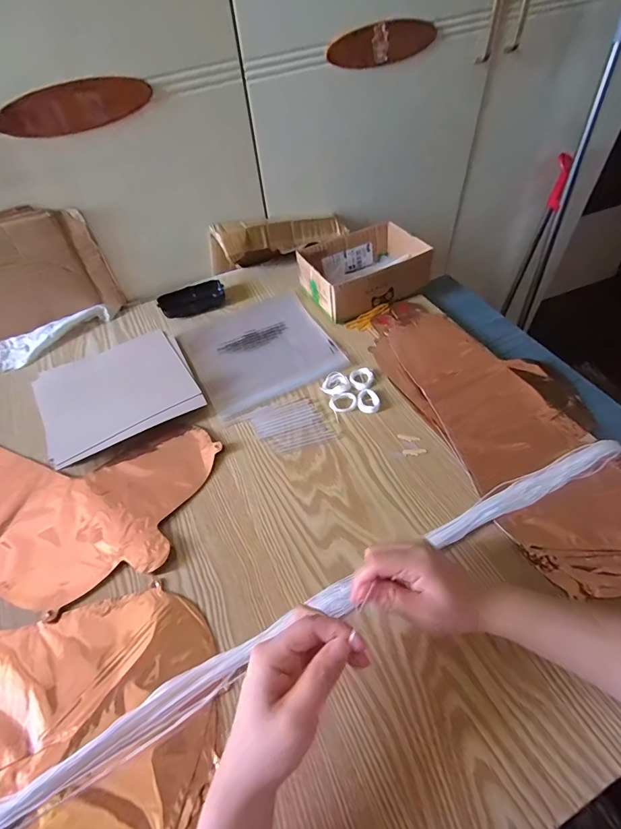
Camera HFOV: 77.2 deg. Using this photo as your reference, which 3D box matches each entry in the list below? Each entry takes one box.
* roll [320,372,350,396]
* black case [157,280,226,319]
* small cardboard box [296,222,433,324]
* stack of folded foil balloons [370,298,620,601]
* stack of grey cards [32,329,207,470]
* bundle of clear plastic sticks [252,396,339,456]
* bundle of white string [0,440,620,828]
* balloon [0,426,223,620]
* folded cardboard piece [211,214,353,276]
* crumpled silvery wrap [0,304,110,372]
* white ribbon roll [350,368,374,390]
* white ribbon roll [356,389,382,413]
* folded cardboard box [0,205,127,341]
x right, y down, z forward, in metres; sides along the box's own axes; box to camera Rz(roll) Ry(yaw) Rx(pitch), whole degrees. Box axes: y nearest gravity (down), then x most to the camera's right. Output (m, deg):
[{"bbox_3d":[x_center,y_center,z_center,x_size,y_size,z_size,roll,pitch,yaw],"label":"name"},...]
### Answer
[{"bbox_3d":[0.035,-0.041,0.535,0.036,0.010,0.037,-2,52,3],"label":"roll"},{"bbox_3d":[-0.199,-0.195,0.660,0.107,0.028,0.041,-27,55,-15],"label":"black case"},{"bbox_3d":[0.084,-0.234,0.635,0.177,0.070,0.134,-22,54,-12],"label":"small cardboard box"},{"bbox_3d":[0.249,-0.005,0.482,0.201,0.019,0.458,-20,54,-10],"label":"stack of folded foil balloons"},{"bbox_3d":[-0.267,-0.034,0.543,0.196,0.021,0.169,-26,55,-14],"label":"stack of grey cards"},{"bbox_3d":[-0.023,0.012,0.500,0.094,0.004,0.077,-15,53,-6],"label":"bundle of clear plastic sticks"},{"bbox_3d":[-0.008,0.195,0.355,0.802,0.022,0.034,-25,55,-14],"label":"bundle of white string"},{"bbox_3d":[-0.338,0.085,0.468,0.409,0.009,0.220,10,54,13],"label":"balloon"},{"bbox_3d":[-0.058,-0.324,0.711,0.246,0.082,0.065,-26,55,-14],"label":"folded cardboard piece"},{"bbox_3d":[-0.417,-0.128,0.626,0.180,0.025,0.068,-25,54,-13],"label":"crumpled silvery wrap"},{"bbox_3d":[0.069,-0.050,0.534,0.032,0.008,0.038,21,57,20],"label":"white ribbon roll"},{"bbox_3d":[0.075,-0.017,0.510,0.029,0.010,0.033,-24,54,-13],"label":"white ribbon roll"},{"bbox_3d":[-0.452,-0.200,0.587,0.270,0.175,0.025,-21,54,-11],"label":"folded cardboard box"}]

